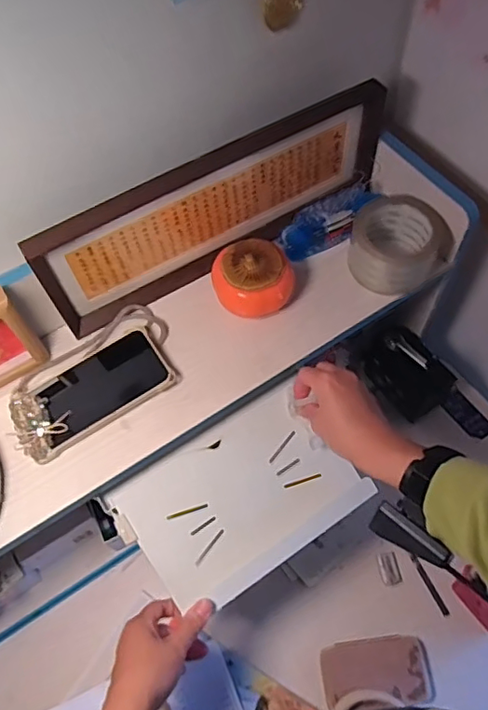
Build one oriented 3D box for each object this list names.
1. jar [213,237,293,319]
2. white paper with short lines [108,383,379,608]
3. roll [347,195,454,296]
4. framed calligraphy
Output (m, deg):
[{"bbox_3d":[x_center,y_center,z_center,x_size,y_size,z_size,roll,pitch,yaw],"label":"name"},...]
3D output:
[{"bbox_3d":[0.010,-0.080,0.624,0.091,0.070,0.075,0,61,4],"label":"jar"},{"bbox_3d":[-0.002,0.152,0.580,0.233,0.010,0.152,-31,88,-13],"label":"white paper with short lines"},{"bbox_3d":[0.179,-0.127,0.642,0.113,0.063,0.096,23,65,15],"label":"roll"},{"bbox_3d":[-0.026,-0.158,0.625,0.417,0.146,0.043,-26,63,-11],"label":"framed calligraphy"}]

